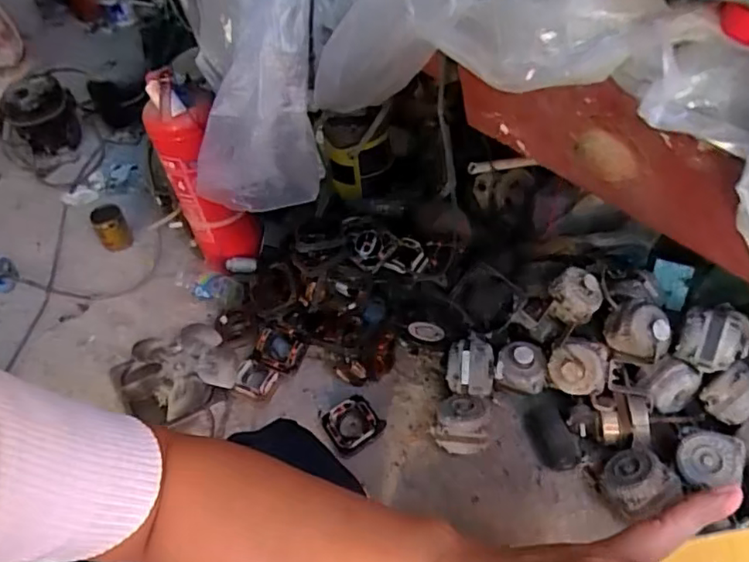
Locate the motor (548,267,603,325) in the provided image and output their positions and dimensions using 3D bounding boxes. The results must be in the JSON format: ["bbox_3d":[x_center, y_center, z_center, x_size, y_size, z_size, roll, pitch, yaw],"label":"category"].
[{"bbox_3d":[0.323,0.023,0.948,0.075,0.049,0.078,-3,48,3],"label":"motor"}]

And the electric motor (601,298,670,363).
[{"bbox_3d":[0.400,0.075,0.888,0.087,0.064,0.073,24,55,25],"label":"electric motor"}]

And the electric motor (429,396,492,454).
[{"bbox_3d":[0.137,0.230,0.910,0.082,0.084,0.078,-3,48,3],"label":"electric motor"}]

